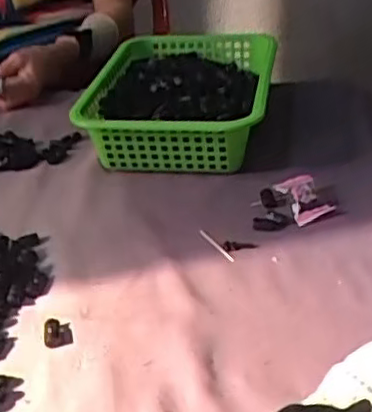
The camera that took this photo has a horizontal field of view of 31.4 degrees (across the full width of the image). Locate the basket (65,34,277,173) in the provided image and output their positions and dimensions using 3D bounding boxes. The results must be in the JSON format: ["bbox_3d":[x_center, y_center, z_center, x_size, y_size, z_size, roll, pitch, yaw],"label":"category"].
[{"bbox_3d":[0.004,-0.137,0.852,0.205,0.088,0.328,4,33,13],"label":"basket"}]

